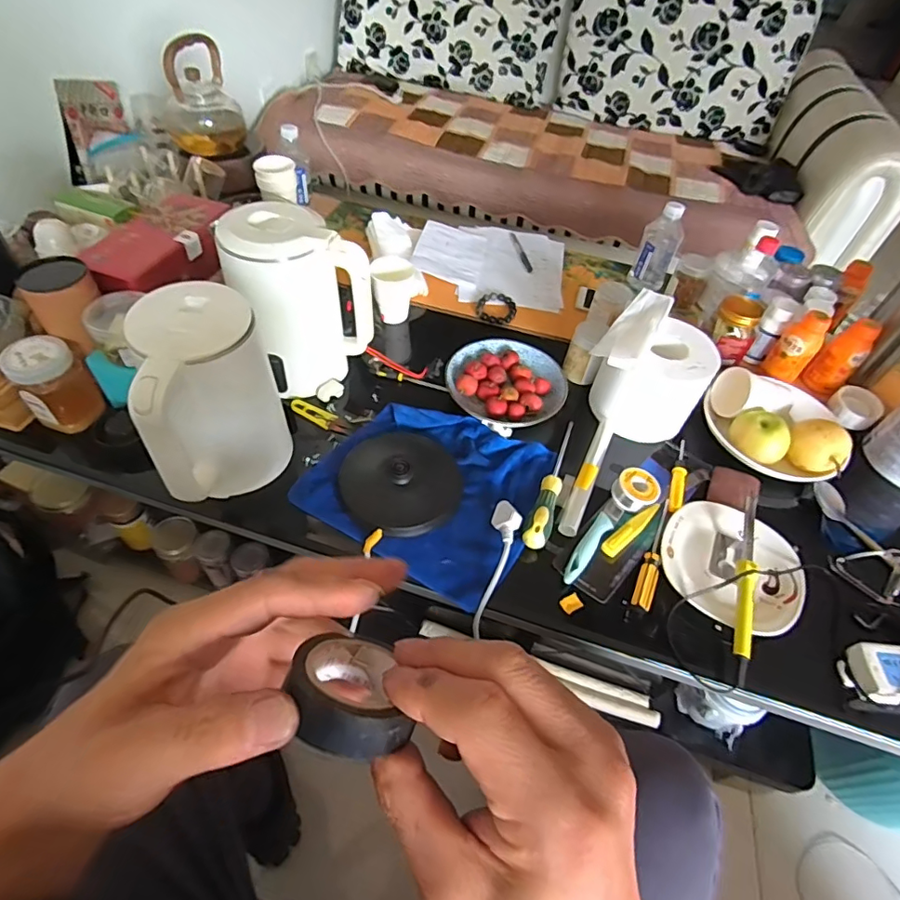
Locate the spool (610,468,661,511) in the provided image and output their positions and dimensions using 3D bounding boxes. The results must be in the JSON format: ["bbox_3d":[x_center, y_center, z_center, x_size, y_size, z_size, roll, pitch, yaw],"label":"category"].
[{"bbox_3d":[0.247,0.053,0.687,0.054,0.031,0.051,35,56,21],"label":"spool"}]

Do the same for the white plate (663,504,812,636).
[{"bbox_3d":[0.343,0.138,0.632,0.160,0.040,0.149,30,54,17],"label":"white plate"}]

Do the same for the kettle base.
[{"bbox_3d":[-0.061,0.033,0.666,0.150,0.031,0.156,6,51,-2],"label":"kettle base"}]

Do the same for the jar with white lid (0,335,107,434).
[{"bbox_3d":[-0.500,-0.084,0.659,0.078,0.104,0.077,-36,63,-29],"label":"jar with white lid"}]

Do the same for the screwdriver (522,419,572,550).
[{"bbox_3d":[0.143,0.037,0.689,0.031,0.029,0.226,22,52,11],"label":"screwdriver"}]

